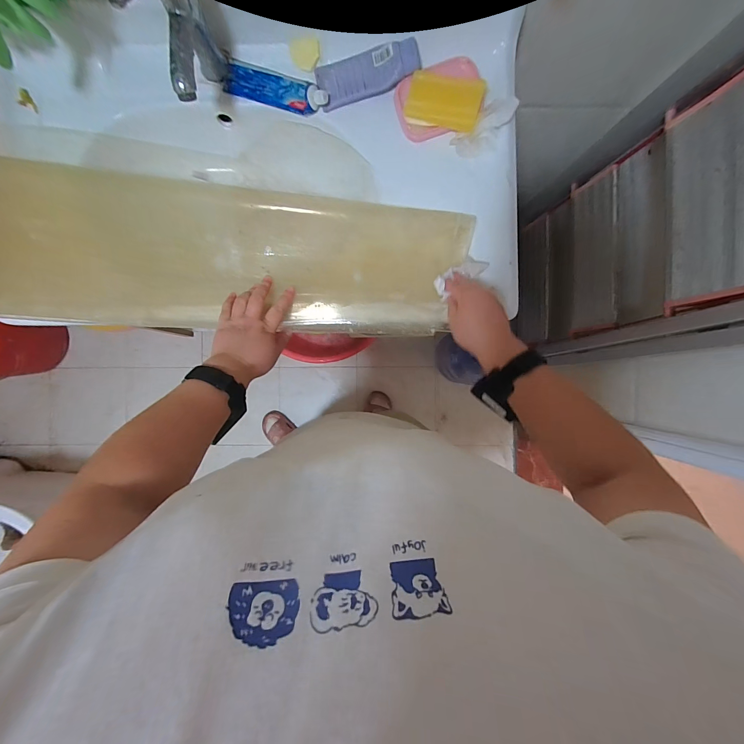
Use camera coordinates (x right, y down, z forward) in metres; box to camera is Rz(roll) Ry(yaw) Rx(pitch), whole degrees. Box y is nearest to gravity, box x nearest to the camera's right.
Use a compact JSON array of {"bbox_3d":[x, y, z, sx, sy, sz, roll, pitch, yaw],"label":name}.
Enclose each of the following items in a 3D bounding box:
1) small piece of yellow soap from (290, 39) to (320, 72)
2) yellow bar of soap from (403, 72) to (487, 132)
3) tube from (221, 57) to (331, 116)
[{"bbox_3d":[-0.106,-0.497,0.511,0.047,0.005,0.049,8,90,1],"label":"small piece of yellow soap"},{"bbox_3d":[0.110,-0.413,0.499,0.111,0.015,0.061,20,115,7],"label":"yellow bar of soap"},{"bbox_3d":[-0.150,-0.447,0.516,0.162,0.025,0.050,16,90,1],"label":"tube"}]

